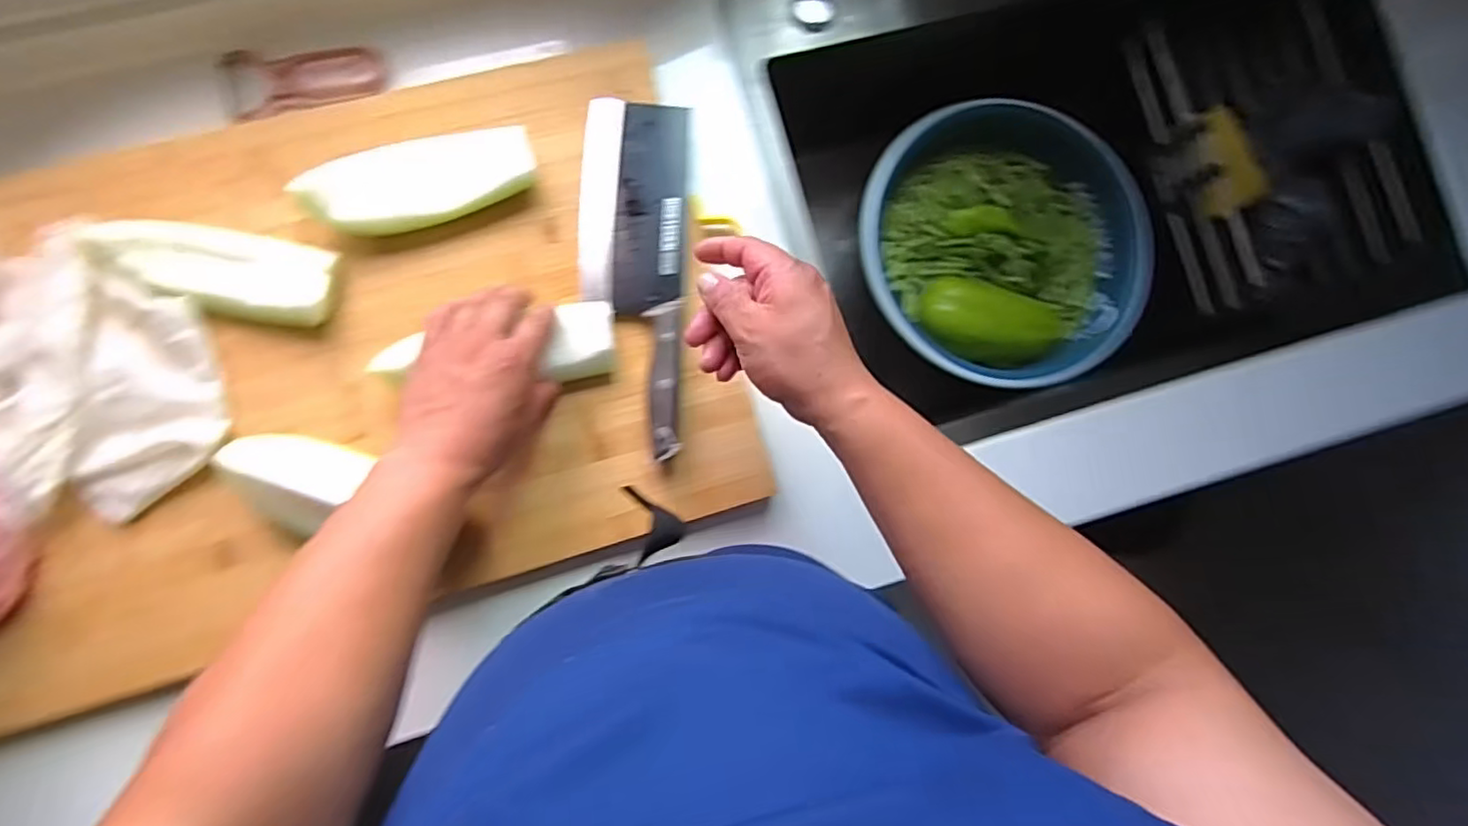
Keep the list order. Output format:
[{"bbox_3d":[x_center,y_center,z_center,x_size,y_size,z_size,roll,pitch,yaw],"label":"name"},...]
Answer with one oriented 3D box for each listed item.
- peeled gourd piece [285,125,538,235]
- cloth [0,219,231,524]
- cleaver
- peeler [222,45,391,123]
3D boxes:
[{"bbox_3d":[-0.238,-0.180,0.512,0.164,0.045,0.052,-22,88,-6],"label":"peeled gourd piece"},{"bbox_3d":[-0.468,-0.025,0.479,0.162,0.029,0.196,-34,89,-6],"label":"cloth"},{"bbox_3d":[-0.082,-0.115,0.529,0.086,0.031,0.287,2,86,-5],"label":"cleaver"},{"bbox_3d":[-0.352,-0.277,0.542,0.127,0.017,0.048,-16,87,-6],"label":"peeler"}]

